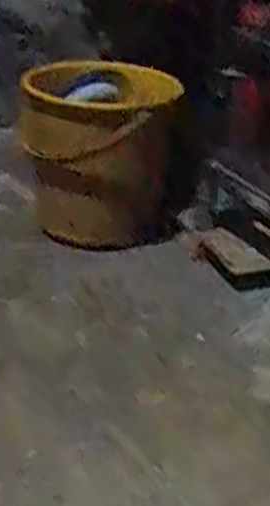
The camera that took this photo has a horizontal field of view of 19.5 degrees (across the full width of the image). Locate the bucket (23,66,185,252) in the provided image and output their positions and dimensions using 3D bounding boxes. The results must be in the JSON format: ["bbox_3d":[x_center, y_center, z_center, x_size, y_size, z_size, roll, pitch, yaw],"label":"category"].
[{"bbox_3d":[-0.060,-0.141,1.318,0.253,0.299,0.231,2,27,-1],"label":"bucket"}]

